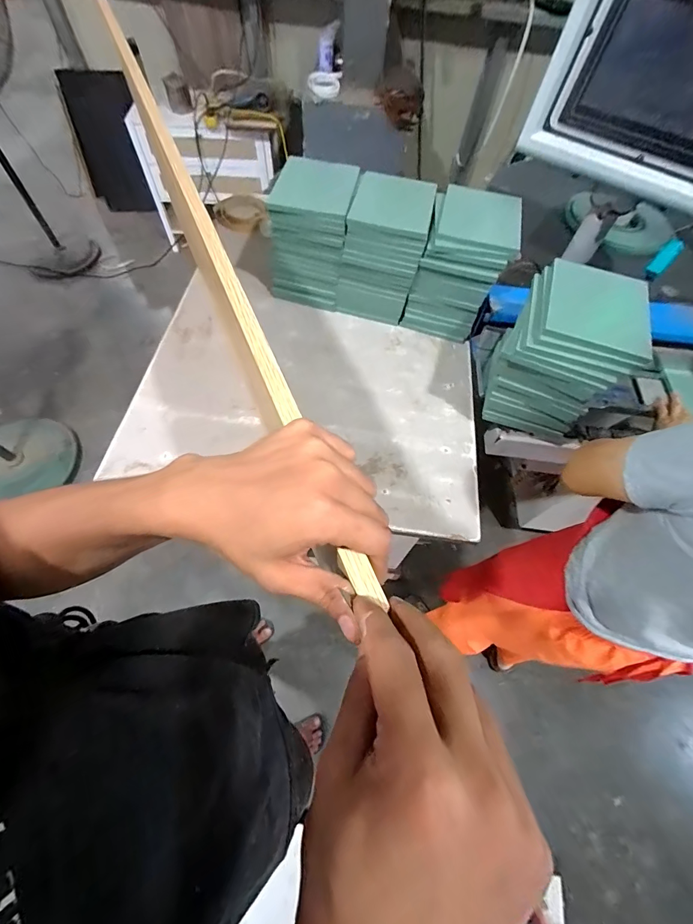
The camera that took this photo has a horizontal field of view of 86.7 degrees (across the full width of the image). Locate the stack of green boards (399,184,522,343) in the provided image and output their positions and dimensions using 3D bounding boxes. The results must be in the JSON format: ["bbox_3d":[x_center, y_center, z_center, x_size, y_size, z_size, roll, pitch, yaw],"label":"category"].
[{"bbox_3d":[0.254,-0.448,0.826,0.174,0.232,0.221,17,62,6],"label":"stack of green boards"}]

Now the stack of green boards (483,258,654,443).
[{"bbox_3d":[0.379,-0.201,0.671,0.176,0.242,0.201,23,63,9],"label":"stack of green boards"}]

